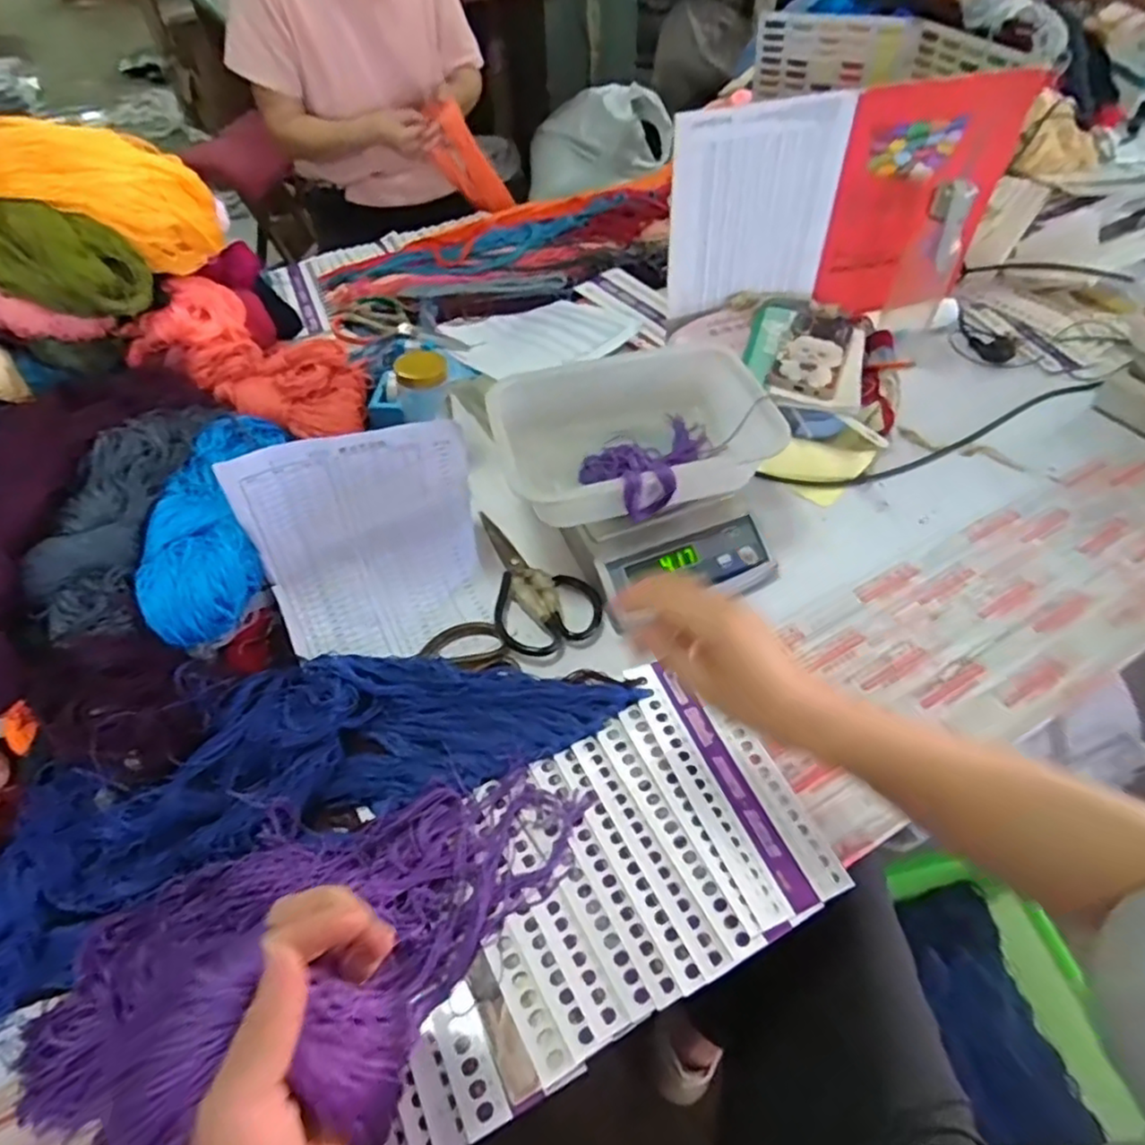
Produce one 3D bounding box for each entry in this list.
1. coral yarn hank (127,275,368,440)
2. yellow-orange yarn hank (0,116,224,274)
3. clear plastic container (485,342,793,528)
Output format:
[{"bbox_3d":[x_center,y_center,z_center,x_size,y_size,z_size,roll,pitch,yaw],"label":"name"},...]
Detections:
[{"bbox_3d":[-0.377,-0.258,0.807,0.268,0.068,0.147,30,59,5],"label":"coral yarn hank"},{"bbox_3d":[-0.549,-0.405,0.727,0.269,0.132,0.134,-19,55,-11],"label":"yellow-orange yarn hank"},{"bbox_3d":[0.063,-0.145,0.710,0.272,0.097,0.211,-18,54,-11],"label":"clear plastic container"}]

